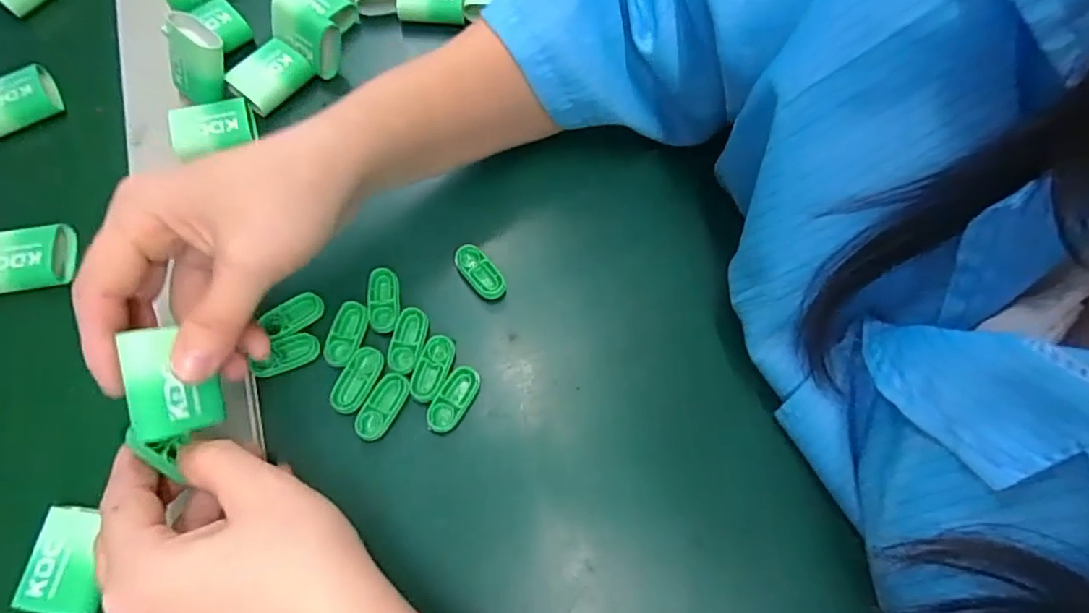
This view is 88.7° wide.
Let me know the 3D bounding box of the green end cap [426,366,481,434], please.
[{"bbox_3d":[-0.045,0.046,0.277,0.015,0.005,0.034,30,71,6],"label":"green end cap"}]

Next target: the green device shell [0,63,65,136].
[{"bbox_3d":[-0.321,-0.124,0.334,0.047,0.019,0.028,-31,75,-14],"label":"green device shell"}]

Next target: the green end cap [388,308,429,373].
[{"bbox_3d":[-0.070,0.017,0.283,0.015,0.004,0.034,12,70,0],"label":"green end cap"}]

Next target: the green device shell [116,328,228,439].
[{"bbox_3d":[-0.148,0.029,0.222,0.015,0.031,0.041,-10,90,39],"label":"green device shell"}]

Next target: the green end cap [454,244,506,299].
[{"bbox_3d":[-0.035,-0.019,0.300,0.015,0.004,0.035,-42,78,-16],"label":"green end cap"}]

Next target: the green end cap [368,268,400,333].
[{"bbox_3d":[-0.085,-0.004,0.292,0.015,0.005,0.034,-5,71,-6],"label":"green end cap"}]

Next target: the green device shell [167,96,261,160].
[{"bbox_3d":[-0.189,-0.103,0.317,0.043,0.011,0.030,-18,73,-10],"label":"green device shell"}]

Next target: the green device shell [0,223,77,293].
[{"bbox_3d":[-0.284,-0.026,0.303,0.042,0.017,0.034,-11,72,-8],"label":"green device shell"}]

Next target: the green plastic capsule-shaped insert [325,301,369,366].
[{"bbox_3d":[-0.101,0.013,0.284,0.017,0.004,0.034,14,70,1],"label":"green plastic capsule-shaped insert"}]

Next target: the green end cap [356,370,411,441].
[{"bbox_3d":[-0.080,0.048,0.273,0.016,0.004,0.034,28,71,6],"label":"green end cap"}]

